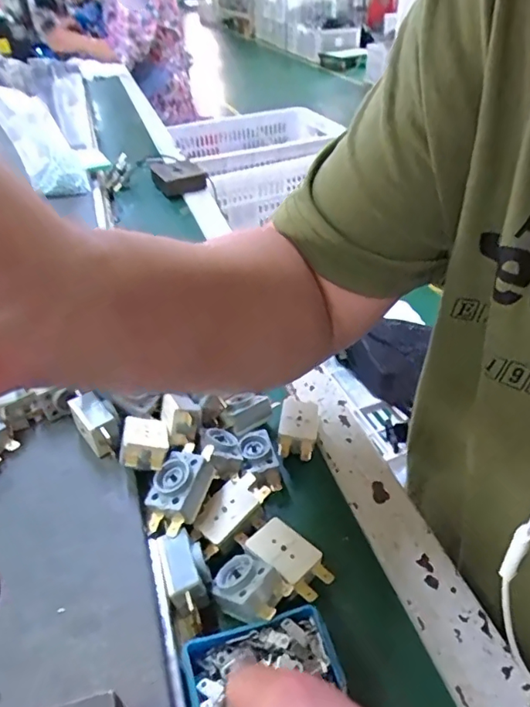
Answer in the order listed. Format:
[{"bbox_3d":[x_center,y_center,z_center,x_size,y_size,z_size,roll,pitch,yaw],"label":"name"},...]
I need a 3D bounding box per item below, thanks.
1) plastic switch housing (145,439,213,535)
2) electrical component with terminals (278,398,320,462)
[{"bbox_3d":[-0.050,0.080,0.316,0.029,0.022,0.055,12,40,19],"label":"plastic switch housing"},{"bbox_3d":[0.025,0.054,0.375,0.027,0.019,0.044,3,38,9],"label":"electrical component with terminals"}]

